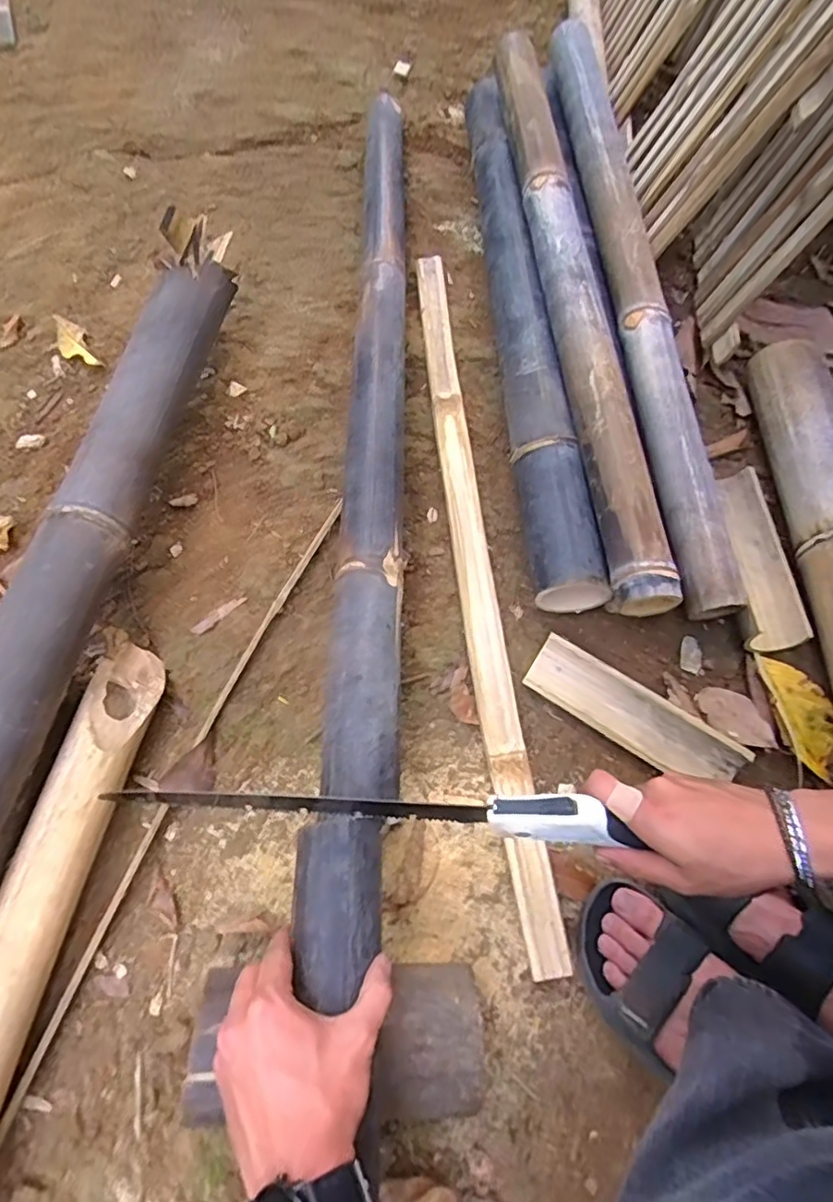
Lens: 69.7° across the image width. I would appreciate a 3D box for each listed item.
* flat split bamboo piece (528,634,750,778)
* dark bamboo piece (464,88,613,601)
[{"bbox_3d":[0.226,0.120,0.628,0.225,0.013,0.064,31,86,11],"label":"flat split bamboo piece"},{"bbox_3d":[0.128,-0.409,0.809,0.077,0.091,0.891,-4,66,-3],"label":"dark bamboo piece"}]

